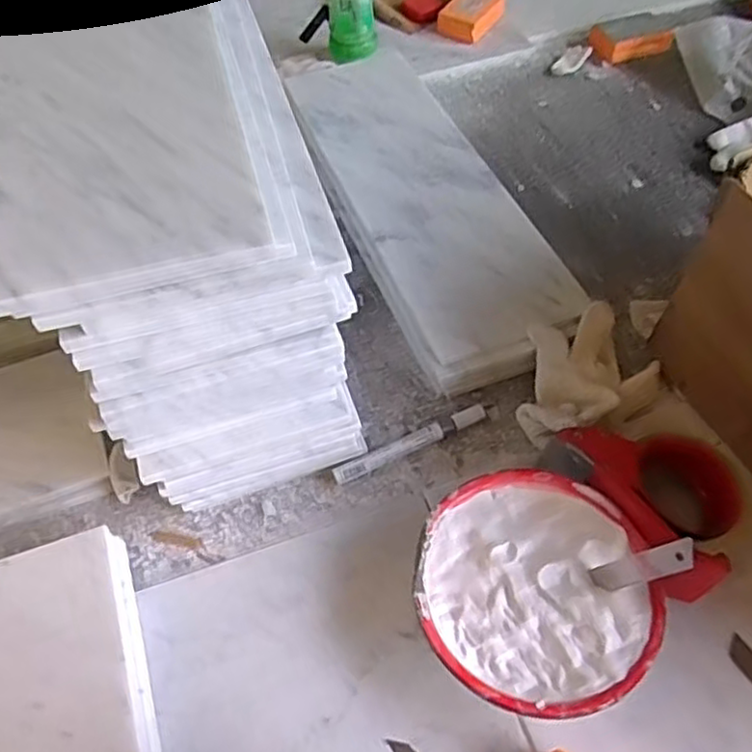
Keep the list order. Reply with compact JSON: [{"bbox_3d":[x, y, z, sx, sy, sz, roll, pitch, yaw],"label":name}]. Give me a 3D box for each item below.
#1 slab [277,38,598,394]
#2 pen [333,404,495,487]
[{"bbox_3d":[0.040,-0.200,0.737,0.161,0.056,0.494,-19,58,-9],"label":"slab"},{"bbox_3d":[0.035,0.054,0.589,0.151,0.017,0.018,-21,58,-16],"label":"pen"}]

